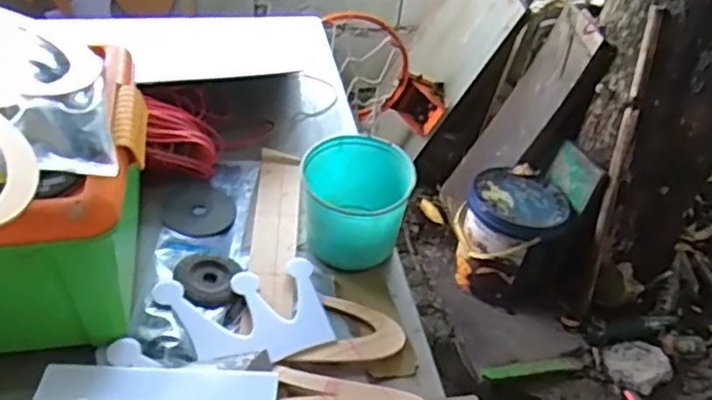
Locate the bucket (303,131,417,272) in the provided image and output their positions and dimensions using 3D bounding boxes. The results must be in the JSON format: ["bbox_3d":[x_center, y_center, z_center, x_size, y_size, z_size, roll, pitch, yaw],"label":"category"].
[{"bbox_3d":[0.000,0.002,0.778,0.117,0.106,0.127,4,43,-4],"label":"bucket"}]

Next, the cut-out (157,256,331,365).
[{"bbox_3d":[-0.112,0.115,0.697,0.162,0.010,0.126,-7,41,-22],"label":"cut-out"}]

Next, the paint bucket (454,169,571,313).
[{"bbox_3d":[0.343,0.082,1.562,0.221,0.220,0.231,4,43,-4],"label":"paint bucket"}]

